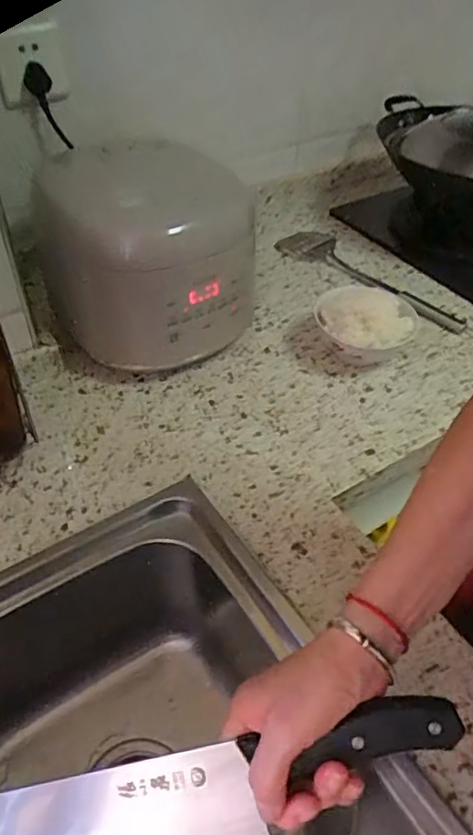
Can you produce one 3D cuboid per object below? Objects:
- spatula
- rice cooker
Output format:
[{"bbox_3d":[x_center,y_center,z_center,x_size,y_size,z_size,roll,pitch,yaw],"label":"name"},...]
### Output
[{"bbox_3d":[0.216,-0.226,0.893,0.335,0.024,0.093,33,53,27],"label":"spatula"},{"bbox_3d":[-0.111,-0.241,0.734,0.270,0.188,0.329,-11,47,-13],"label":"rice cooker"}]

